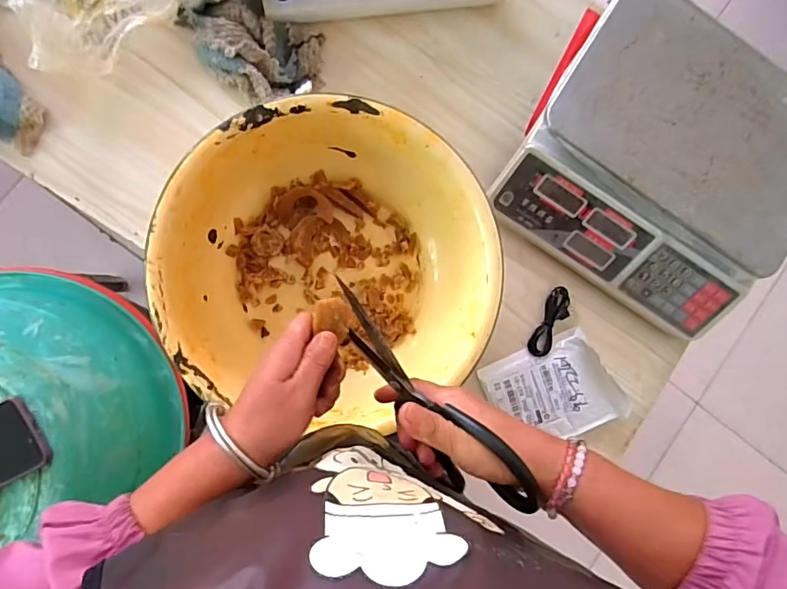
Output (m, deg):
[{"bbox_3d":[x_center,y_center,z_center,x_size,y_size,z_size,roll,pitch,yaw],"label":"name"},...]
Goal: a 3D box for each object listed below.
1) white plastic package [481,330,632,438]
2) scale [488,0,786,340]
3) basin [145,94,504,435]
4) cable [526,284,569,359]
[{"bbox_3d":[0.200,0.124,0.624,0.153,0.028,0.122,-22,90,-7],"label":"white plastic package"},{"bbox_3d":[0.325,-0.155,0.614,0.323,0.108,0.302,31,85,-4],"label":"scale"},{"bbox_3d":[-0.063,-0.038,0.559,0.336,0.116,0.307,0,87,-6],"label":"basin"},{"bbox_3d":[0.200,0.035,0.636,0.033,0.011,0.093,31,85,-4],"label":"cable"}]

